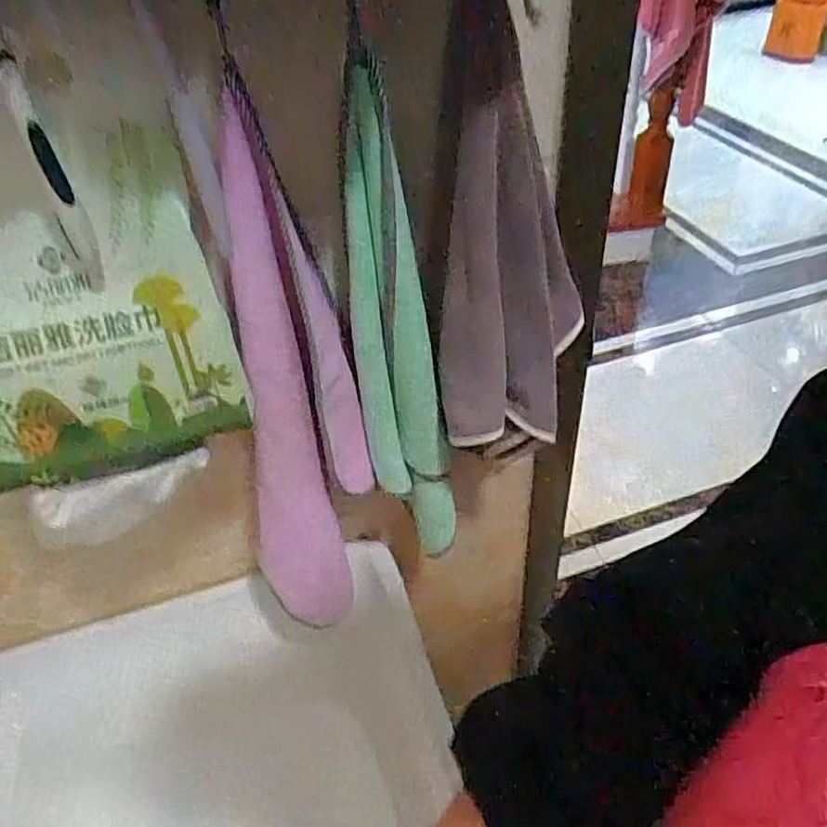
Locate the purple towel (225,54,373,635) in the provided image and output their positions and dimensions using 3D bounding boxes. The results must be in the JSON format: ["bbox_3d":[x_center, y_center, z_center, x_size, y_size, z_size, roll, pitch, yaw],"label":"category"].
[{"bbox_3d":[-0.087,-0.005,0.462,0.091,0.375,0.106,-7,43,-2],"label":"purple towel"}]

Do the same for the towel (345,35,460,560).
[{"bbox_3d":[-0.012,-0.038,0.477,0.065,0.359,0.067,-11,43,-6],"label":"towel"}]

